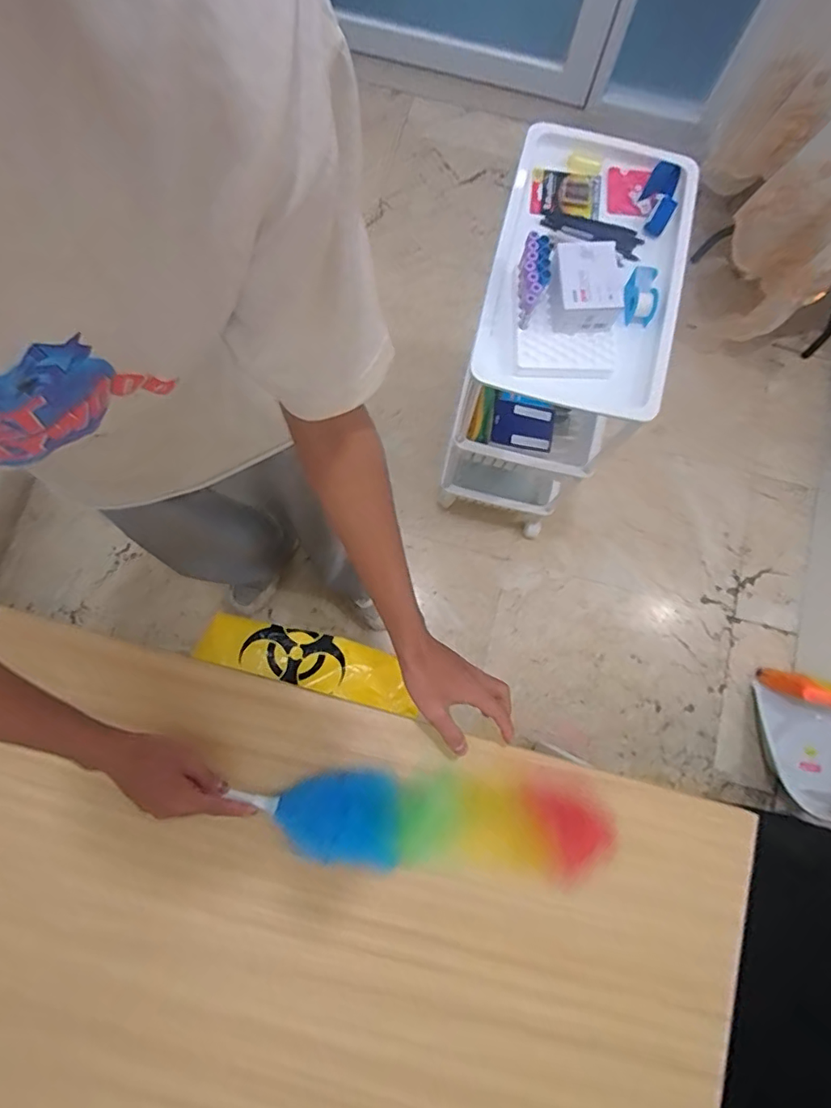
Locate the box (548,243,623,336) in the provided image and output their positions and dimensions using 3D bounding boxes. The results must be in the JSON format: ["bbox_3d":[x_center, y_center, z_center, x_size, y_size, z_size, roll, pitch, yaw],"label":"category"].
[{"bbox_3d":[0.230,-0.367,0.753,0.089,0.053,0.105,-1,79,-2],"label":"box"}]

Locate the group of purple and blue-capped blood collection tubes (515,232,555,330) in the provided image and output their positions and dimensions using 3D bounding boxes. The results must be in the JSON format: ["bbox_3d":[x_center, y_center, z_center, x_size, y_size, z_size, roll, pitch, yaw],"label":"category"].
[{"bbox_3d":[0.162,-0.377,0.750,0.039,0.061,0.106,9,79,0],"label":"group of purple and blue-capped blood collection tubes"}]

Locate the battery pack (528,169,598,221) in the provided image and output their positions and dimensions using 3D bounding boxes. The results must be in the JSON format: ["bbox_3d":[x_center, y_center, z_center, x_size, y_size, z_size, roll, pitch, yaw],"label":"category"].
[{"bbox_3d":[0.229,-0.555,0.836,0.099,0.026,0.070,6,79,-1],"label":"battery pack"}]

